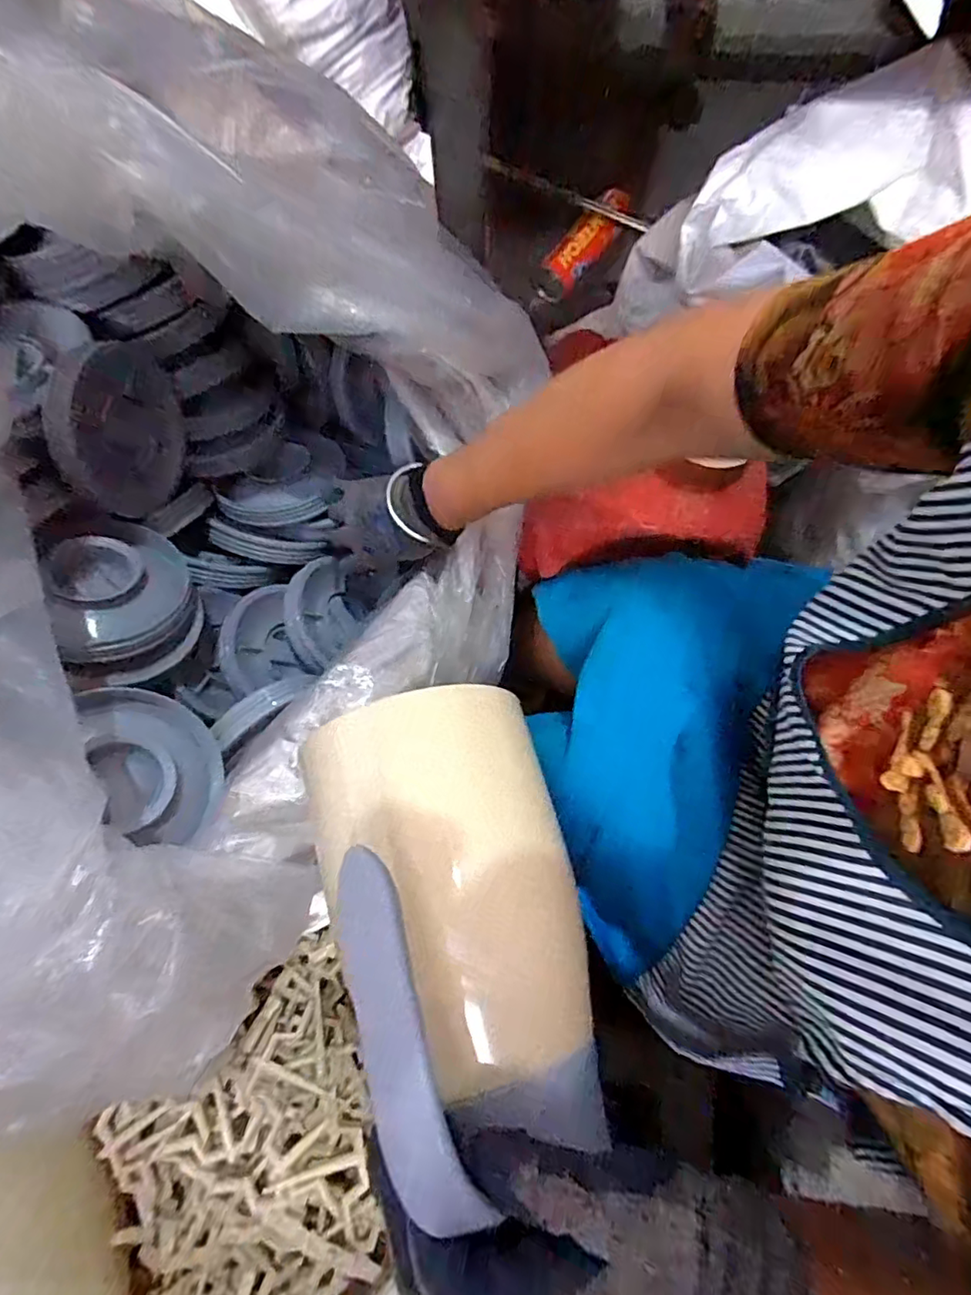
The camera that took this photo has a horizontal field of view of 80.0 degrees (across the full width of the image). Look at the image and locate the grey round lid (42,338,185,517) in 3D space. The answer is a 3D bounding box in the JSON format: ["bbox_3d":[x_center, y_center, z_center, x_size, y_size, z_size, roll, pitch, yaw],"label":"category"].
[{"bbox_3d":[-0.317,-0.188,0.500,0.022,0.118,0.140,1,76,22],"label":"grey round lid"}]

